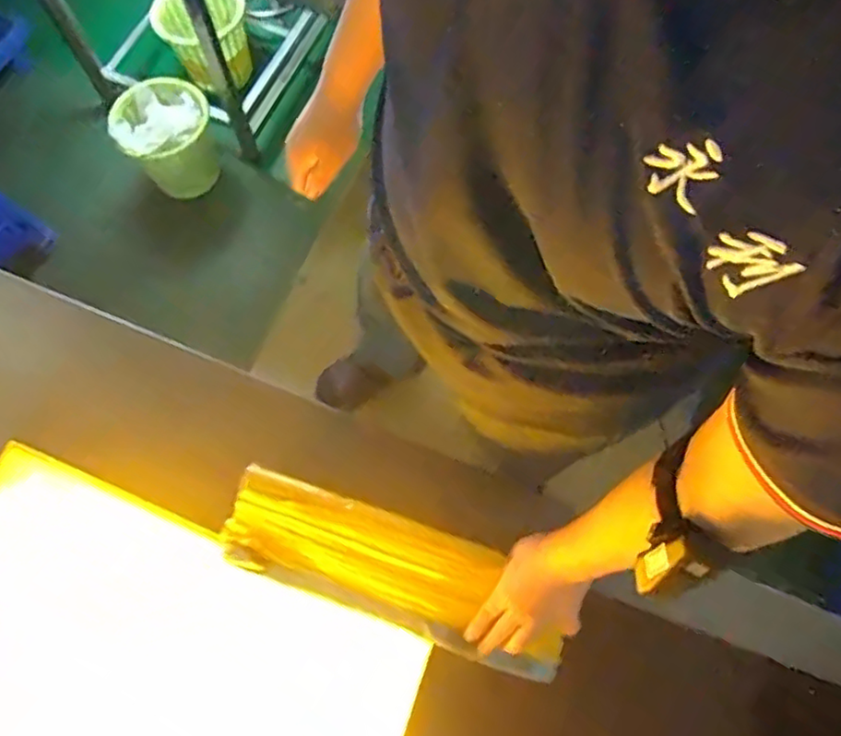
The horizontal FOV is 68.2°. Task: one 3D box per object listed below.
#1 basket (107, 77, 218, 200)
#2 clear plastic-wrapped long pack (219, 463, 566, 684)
[{"bbox_3d":[-0.686,-0.627,1.693,0.255,0.241,0.223,-31,73,-11],"label":"basket"},{"bbox_3d":[-0.031,0.240,0.721,0.402,0.036,0.140,19,105,6],"label":"clear plastic-wrapped long pack"}]

